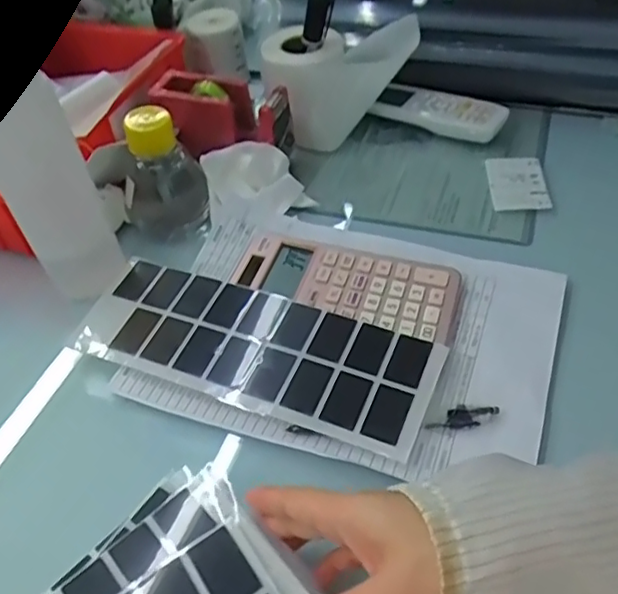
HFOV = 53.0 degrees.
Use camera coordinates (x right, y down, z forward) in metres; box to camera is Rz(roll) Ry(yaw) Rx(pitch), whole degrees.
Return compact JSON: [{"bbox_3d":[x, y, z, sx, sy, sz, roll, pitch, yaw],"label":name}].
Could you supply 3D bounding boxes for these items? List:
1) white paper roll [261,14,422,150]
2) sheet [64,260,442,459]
[{"bbox_3d":[0.033,-0.234,0.654,0.155,0.090,0.086,-33,52,-22],"label":"white paper roll"},{"bbox_3d":[-0.043,0.034,0.456,0.267,0.008,0.097,17,55,20],"label":"sheet"}]

